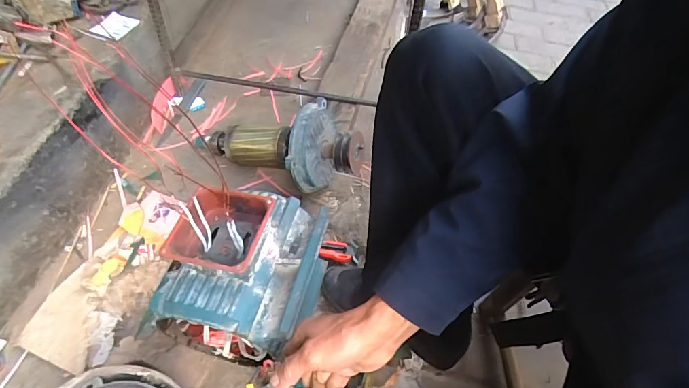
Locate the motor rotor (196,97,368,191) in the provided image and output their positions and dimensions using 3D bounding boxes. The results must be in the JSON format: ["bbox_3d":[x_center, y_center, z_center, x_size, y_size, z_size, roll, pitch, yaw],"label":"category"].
[{"bbox_3d":[-0.134,-0.086,0.755,0.312,0.142,0.139,5,50,19],"label":"motor rotor"}]

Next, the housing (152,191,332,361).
[{"bbox_3d":[-0.130,0.095,0.541,0.173,0.189,0.188,14,53,5],"label":"housing"}]

